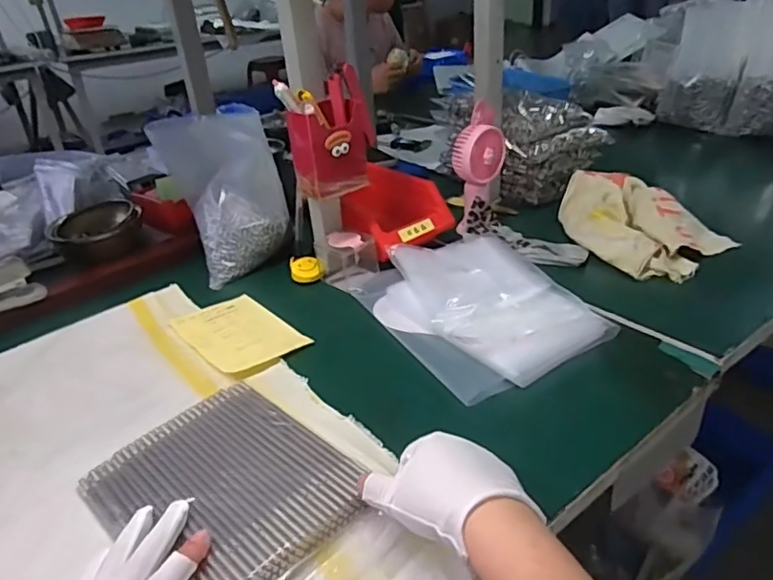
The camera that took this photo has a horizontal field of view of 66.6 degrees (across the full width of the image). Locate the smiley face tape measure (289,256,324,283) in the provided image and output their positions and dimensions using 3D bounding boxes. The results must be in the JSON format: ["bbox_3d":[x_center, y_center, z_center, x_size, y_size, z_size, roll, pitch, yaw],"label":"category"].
[{"bbox_3d":[-0.105,-0.028,0.767,0.039,0.022,0.035,-13,33,-10],"label":"smiley face tape measure"}]

